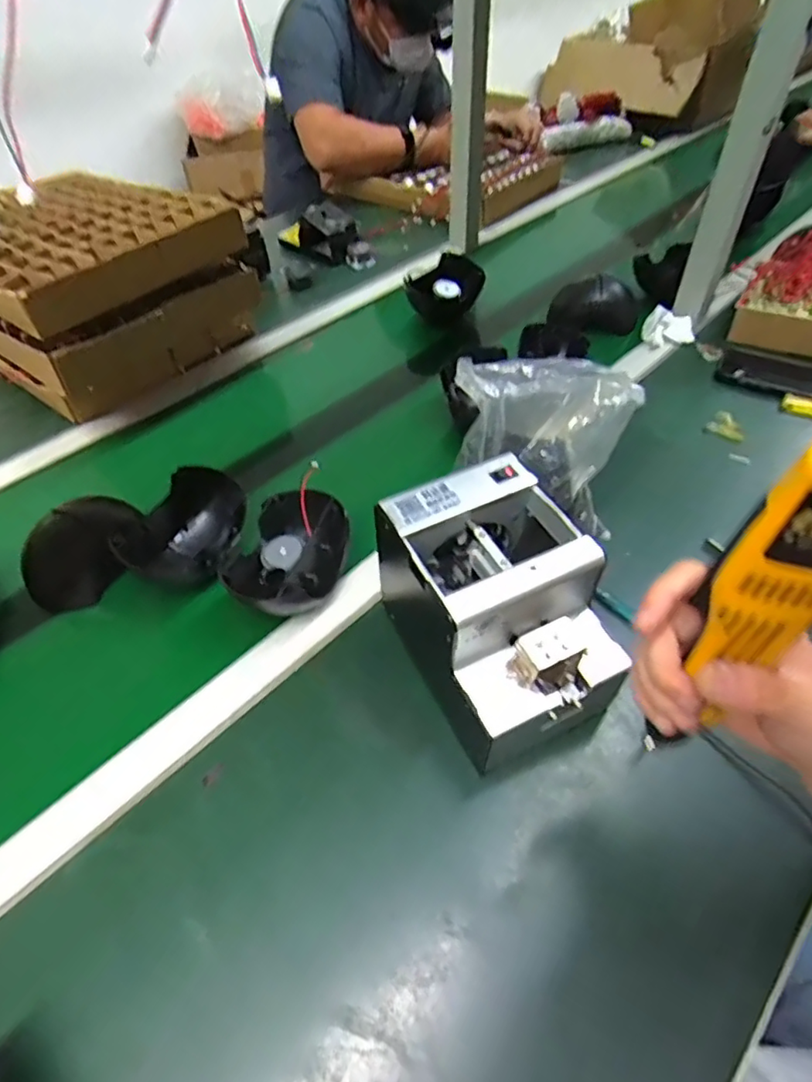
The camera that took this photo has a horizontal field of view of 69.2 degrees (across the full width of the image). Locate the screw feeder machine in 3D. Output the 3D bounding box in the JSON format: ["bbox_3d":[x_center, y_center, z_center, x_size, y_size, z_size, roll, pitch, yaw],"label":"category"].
[{"bbox_3d":[0.073,0.053,0.464,0.123,0.143,0.174,-20,50,-16],"label":"screw feeder machine"}]

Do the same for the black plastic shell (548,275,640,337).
[{"bbox_3d":[0.283,-0.353,0.882,0.128,0.069,0.047,7,48,9],"label":"black plastic shell"}]

